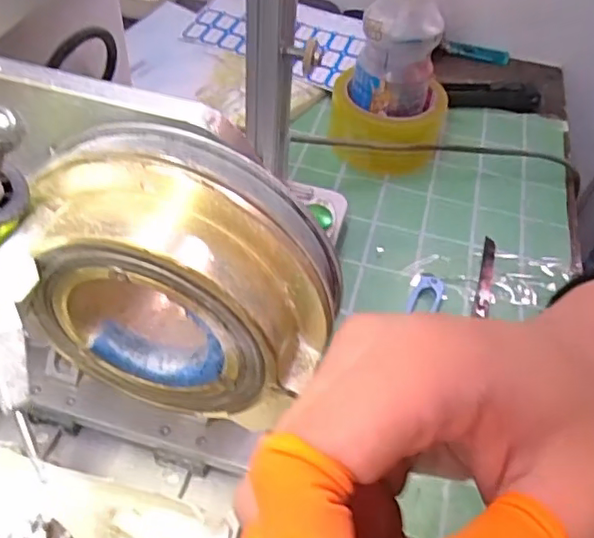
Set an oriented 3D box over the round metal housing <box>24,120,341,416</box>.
[{"bbox_3d":[-0.039,0.005,0.211,0.106,0.093,0.052,17,48,10],"label":"round metal housing"}]

